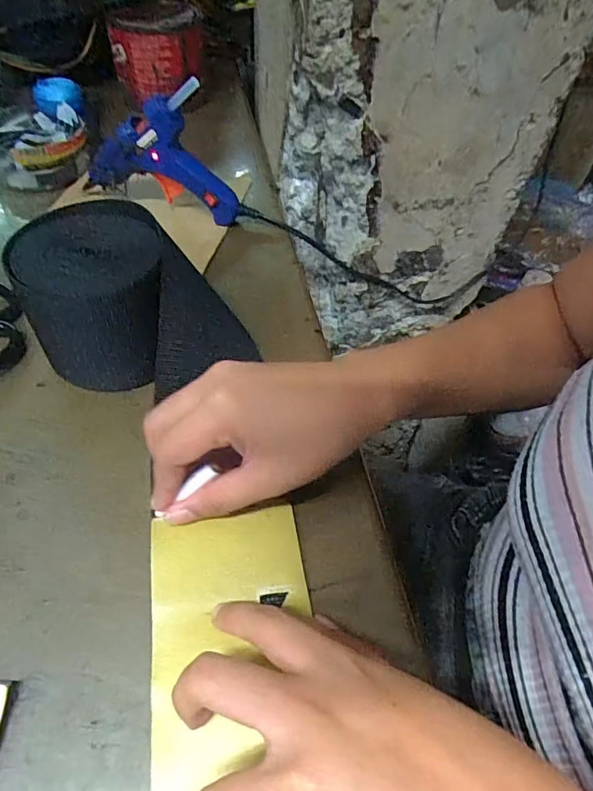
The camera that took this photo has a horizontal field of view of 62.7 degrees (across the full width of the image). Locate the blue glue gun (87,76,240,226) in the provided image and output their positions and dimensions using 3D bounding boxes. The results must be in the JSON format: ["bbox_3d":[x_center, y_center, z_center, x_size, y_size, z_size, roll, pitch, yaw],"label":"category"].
[{"bbox_3d":[-0.115,-0.207,0.415,0.133,0.104,0.027,16,52,8],"label":"blue glue gun"}]

